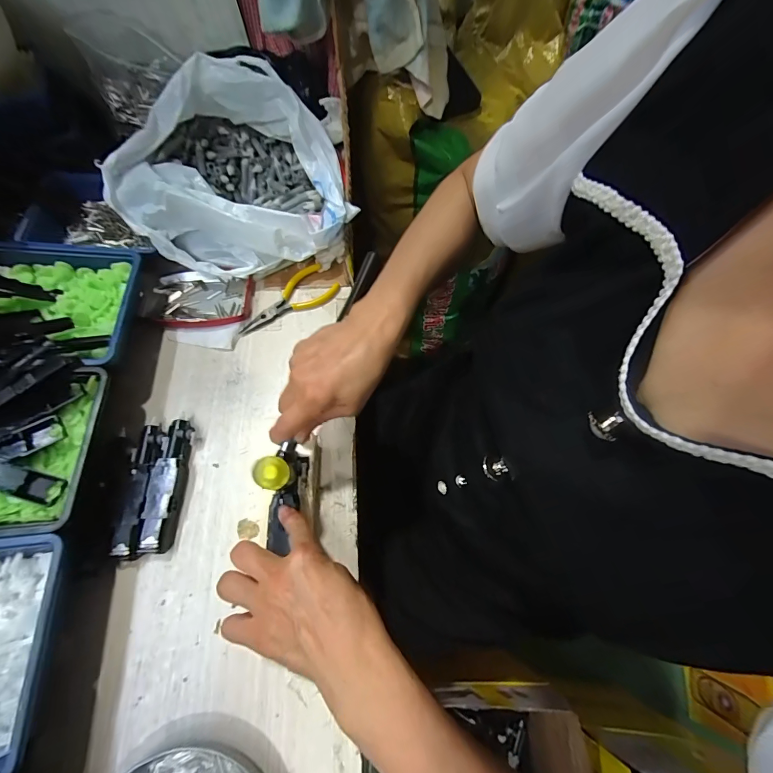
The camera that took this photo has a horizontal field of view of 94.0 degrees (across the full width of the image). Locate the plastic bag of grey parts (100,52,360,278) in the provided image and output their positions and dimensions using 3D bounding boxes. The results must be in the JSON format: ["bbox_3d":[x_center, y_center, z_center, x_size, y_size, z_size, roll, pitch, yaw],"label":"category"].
[{"bbox_3d":[-0.186,-0.259,0.435,0.251,0.139,0.221,-9,66,-5],"label":"plastic bag of grey parts"}]

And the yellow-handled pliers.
[{"bbox_3d":[-0.121,-0.103,0.433,0.125,0.013,0.050,-34,70,-15],"label":"yellow-handled pliers"}]

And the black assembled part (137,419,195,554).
[{"bbox_3d":[-0.204,0.090,0.339,0.026,0.021,0.118,-2,65,-2],"label":"black assembled part"}]

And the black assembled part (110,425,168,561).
[{"bbox_3d":[-0.228,0.095,0.336,0.025,0.019,0.119,-4,65,-3],"label":"black assembled part"}]

